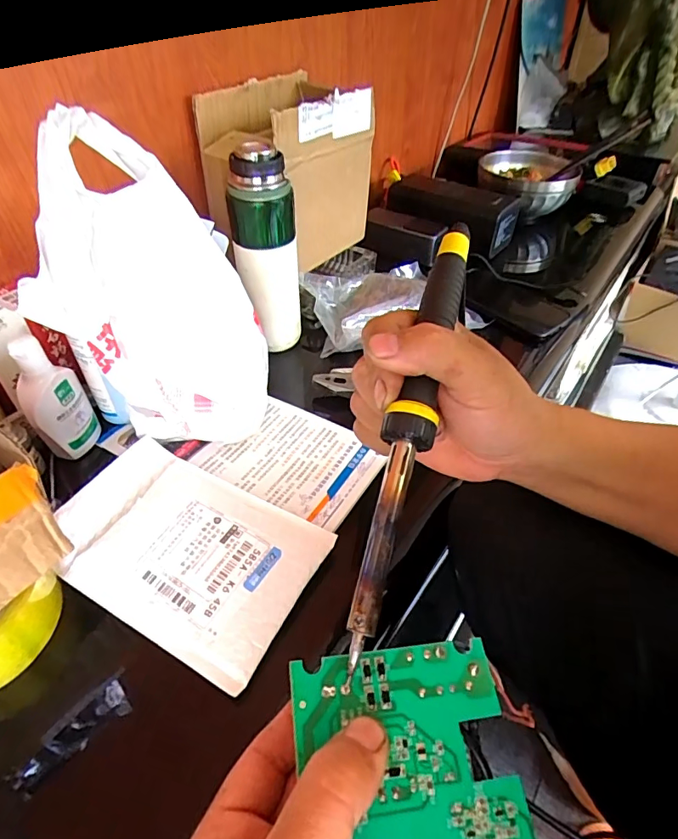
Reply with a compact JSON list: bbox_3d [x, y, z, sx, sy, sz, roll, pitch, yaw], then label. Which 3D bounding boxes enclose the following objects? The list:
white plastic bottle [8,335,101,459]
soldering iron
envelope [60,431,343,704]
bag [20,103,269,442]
[{"bbox_3d":[-0.248,-0.016,0.416,0.050,0.116,0.030,-27,50,-25],"label":"white plastic bottle"},{"bbox_3d":[0.036,0.000,0.230,0.021,0.028,0.218,12,67,13],"label":"soldering iron"},{"bbox_3d":[-0.118,0.096,0.367,0.197,0.024,0.128,20,48,21],"label":"envelope"},{"bbox_3d":[-0.148,-0.095,0.393,0.061,0.272,0.155,16,57,45],"label":"bag"}]

